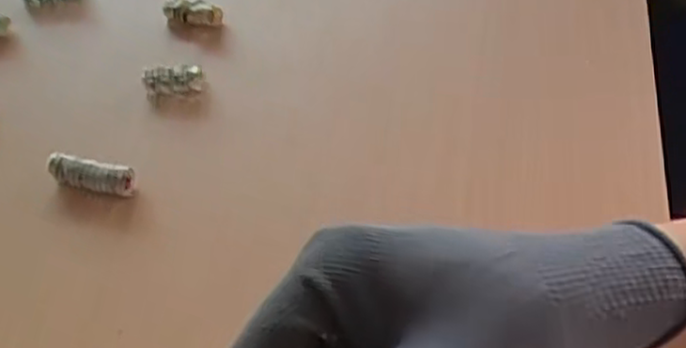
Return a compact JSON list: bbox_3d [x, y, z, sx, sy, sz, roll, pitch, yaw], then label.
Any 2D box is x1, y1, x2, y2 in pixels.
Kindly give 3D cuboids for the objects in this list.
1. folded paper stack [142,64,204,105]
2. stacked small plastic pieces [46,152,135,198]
[{"bbox_3d":[-0.101,-0.056,0.438,0.034,0.018,0.016,-10,51,-4],"label":"folded paper stack"},{"bbox_3d":[-0.135,0.001,0.394,0.048,0.014,0.015,10,52,12],"label":"stacked small plastic pieces"}]

